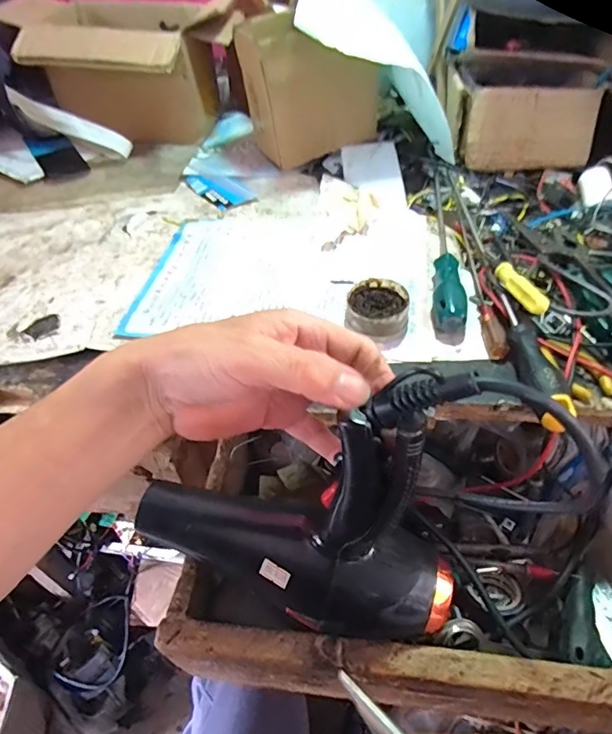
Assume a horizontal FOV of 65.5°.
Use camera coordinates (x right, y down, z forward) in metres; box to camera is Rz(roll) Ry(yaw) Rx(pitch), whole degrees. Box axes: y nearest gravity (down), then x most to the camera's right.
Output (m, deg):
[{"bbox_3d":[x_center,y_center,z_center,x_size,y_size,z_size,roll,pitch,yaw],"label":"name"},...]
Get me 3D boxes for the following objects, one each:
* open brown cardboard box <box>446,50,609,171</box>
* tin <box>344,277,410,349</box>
[{"bbox_3d":[0.262,-0.316,0.600,0.171,0.105,0.155,9,48,9],"label":"open brown cardboard box"},{"bbox_3d":[0.064,-0.050,0.424,0.055,0.024,0.059,-1,47,1],"label":"tin"}]

